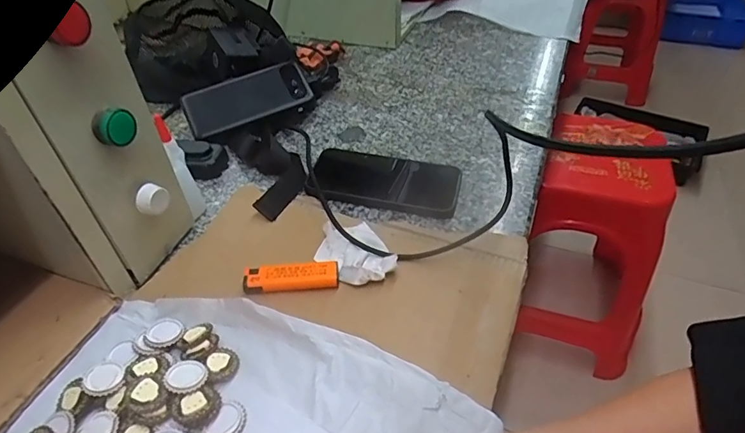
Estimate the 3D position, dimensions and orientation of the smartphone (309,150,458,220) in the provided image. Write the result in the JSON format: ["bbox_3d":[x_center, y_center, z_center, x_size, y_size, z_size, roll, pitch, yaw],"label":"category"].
[{"bbox_3d":[0.008,-0.041,0.522,0.170,0.014,0.080,10,42,12],"label":"smartphone"}]

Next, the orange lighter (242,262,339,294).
[{"bbox_3d":[-0.069,0.053,0.402,0.079,0.014,0.024,-3,41,-2],"label":"orange lighter"}]

